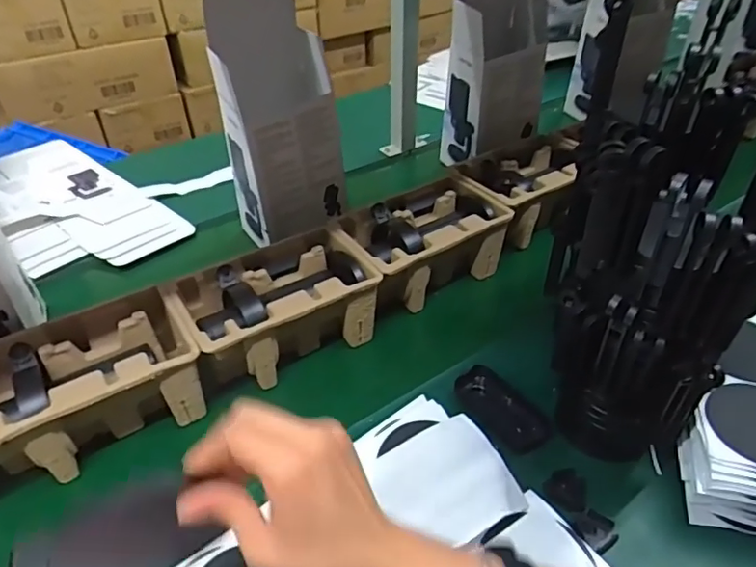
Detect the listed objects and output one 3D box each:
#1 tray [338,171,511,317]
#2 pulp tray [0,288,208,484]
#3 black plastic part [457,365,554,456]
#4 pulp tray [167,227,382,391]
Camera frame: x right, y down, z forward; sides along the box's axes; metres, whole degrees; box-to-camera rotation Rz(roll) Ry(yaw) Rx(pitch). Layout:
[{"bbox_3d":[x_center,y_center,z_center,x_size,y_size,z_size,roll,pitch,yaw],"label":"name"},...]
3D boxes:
[{"bbox_3d":[0.060,-0.055,0.788,0.229,0.100,0.139,-22,44,-27],"label":"tray"},{"bbox_3d":[-0.315,0.118,0.601,0.215,0.119,0.141,-20,43,-26],"label":"pulp tray"},{"bbox_3d":[0.137,0.135,0.610,0.055,0.014,0.109,-22,44,-28],"label":"black plastic part"},{"bbox_3d":[-0.123,0.032,0.685,0.229,0.099,0.141,-19,42,-24],"label":"pulp tray"}]

